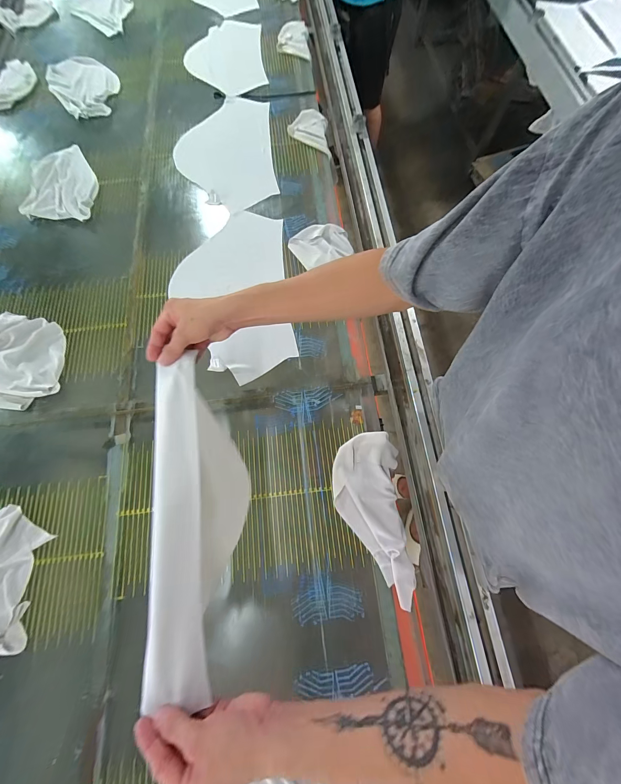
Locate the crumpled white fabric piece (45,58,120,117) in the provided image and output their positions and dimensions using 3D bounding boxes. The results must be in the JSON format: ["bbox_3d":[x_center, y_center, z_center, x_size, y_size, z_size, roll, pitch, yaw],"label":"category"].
[{"bbox_3d":[-0.750,-1.023,1.011,0.195,0.024,0.315,-39,75,-10],"label":"crumpled white fabric piece"}]

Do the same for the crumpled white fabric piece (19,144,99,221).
[{"bbox_3d":[-0.716,-0.609,0.881,0.204,0.013,0.283,-6,72,0],"label":"crumpled white fabric piece"}]

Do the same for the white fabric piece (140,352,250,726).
[{"bbox_3d":[-0.163,0.179,0.486,0.076,0.224,0.400,-7,72,0],"label":"white fabric piece"}]

